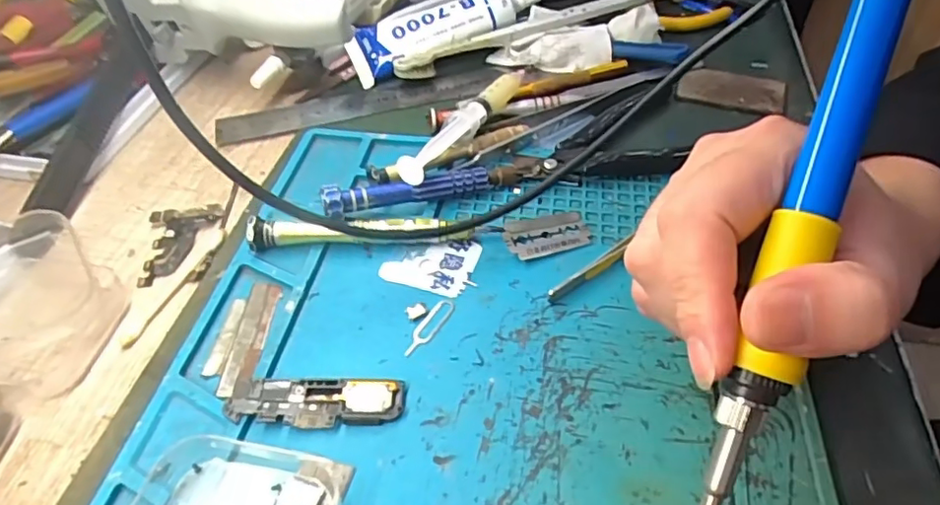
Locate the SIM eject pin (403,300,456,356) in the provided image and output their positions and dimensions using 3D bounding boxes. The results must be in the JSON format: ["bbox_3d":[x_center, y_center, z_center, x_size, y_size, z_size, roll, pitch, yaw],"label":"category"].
[{"bbox_3d":[-0.017,0.032,0.251,0.009,0.004,0.033,34,56,14],"label":"SIM eject pin"}]

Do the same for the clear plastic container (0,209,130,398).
[{"bbox_3d":[-0.193,0.019,0.253,0.072,0.034,0.072,13,49,14],"label":"clear plastic container"}]

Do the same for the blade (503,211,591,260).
[{"bbox_3d":[0.037,-0.010,0.283,0.042,0.004,0.024,-12,51,-18],"label":"blade"}]

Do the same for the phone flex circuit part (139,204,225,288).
[{"bbox_3d":[-0.145,-0.005,0.295,0.036,0.006,0.049,-6,47,-3],"label":"phone flex circuit part"}]

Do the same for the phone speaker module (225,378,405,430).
[{"bbox_3d":[-0.059,0.058,0.226,0.066,0.006,0.020,0,47,2],"label":"phone speaker module"}]

